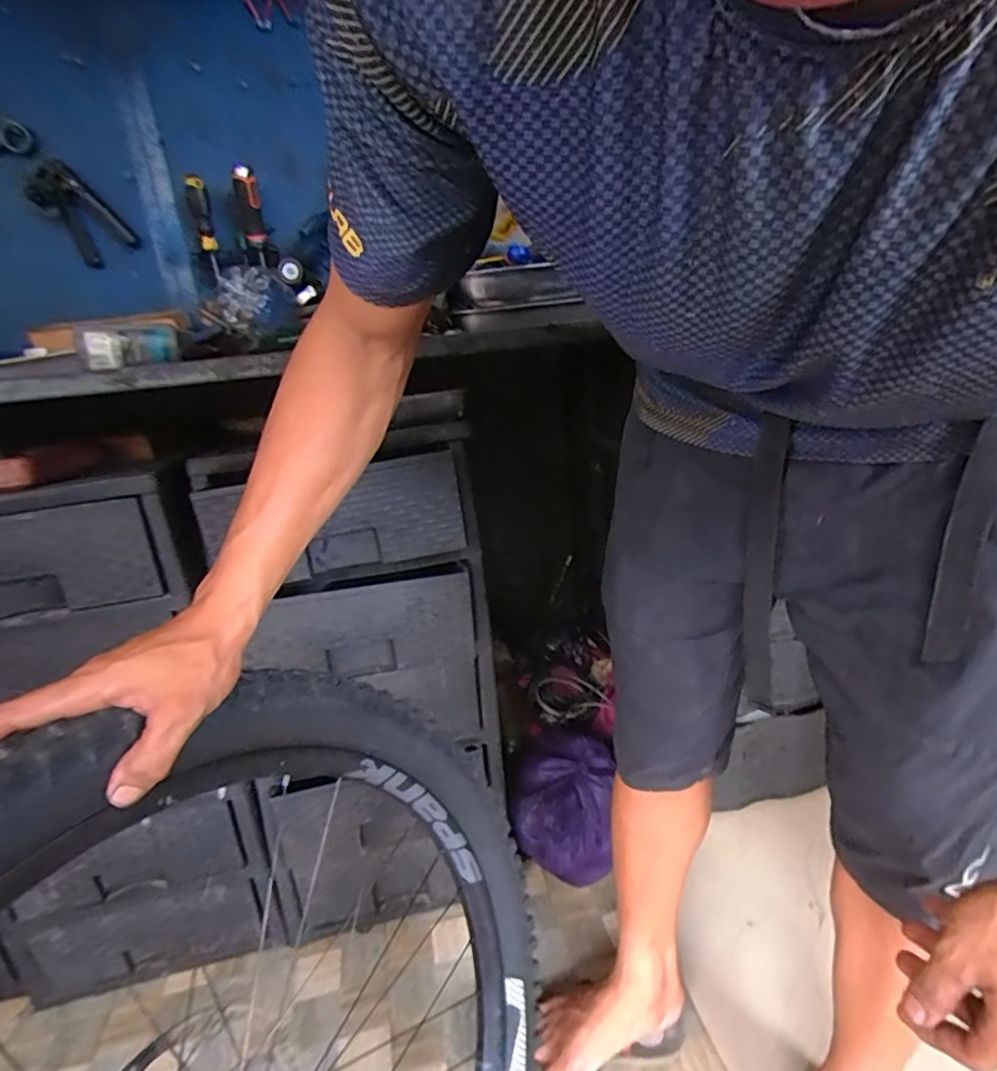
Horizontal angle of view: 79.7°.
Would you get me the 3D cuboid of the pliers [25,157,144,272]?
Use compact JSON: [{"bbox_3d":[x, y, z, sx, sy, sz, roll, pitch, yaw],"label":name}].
[{"bbox_3d":[-0.673,-0.516,0.960,0.087,0.151,0.038,-45,22,-12],"label":"pliers"}]

